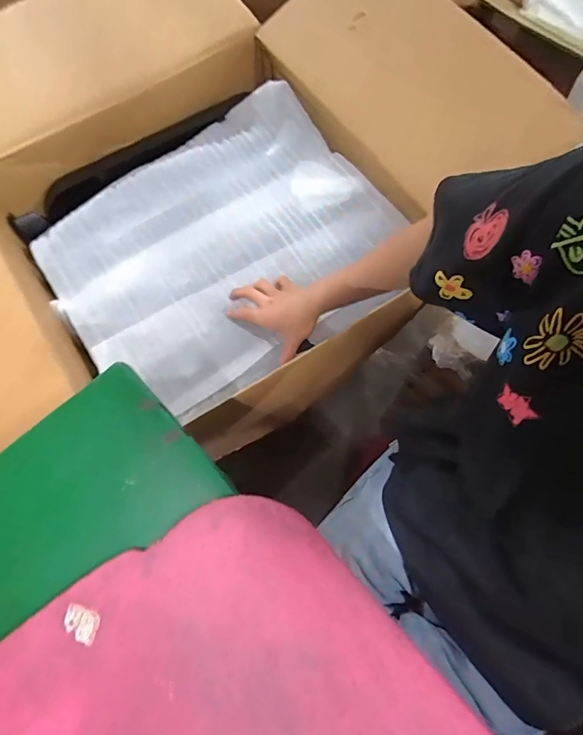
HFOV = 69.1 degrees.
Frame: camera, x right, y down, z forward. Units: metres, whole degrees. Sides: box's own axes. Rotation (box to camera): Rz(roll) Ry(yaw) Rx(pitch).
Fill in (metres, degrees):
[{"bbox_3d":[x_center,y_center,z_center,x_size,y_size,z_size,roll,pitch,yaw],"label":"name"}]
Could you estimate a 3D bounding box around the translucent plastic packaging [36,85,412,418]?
[{"bbox_3d":[-0.103,-0.196,0.680,0.509,0.032,0.431,-35,76,-12],"label":"translucent plastic packaging"}]

